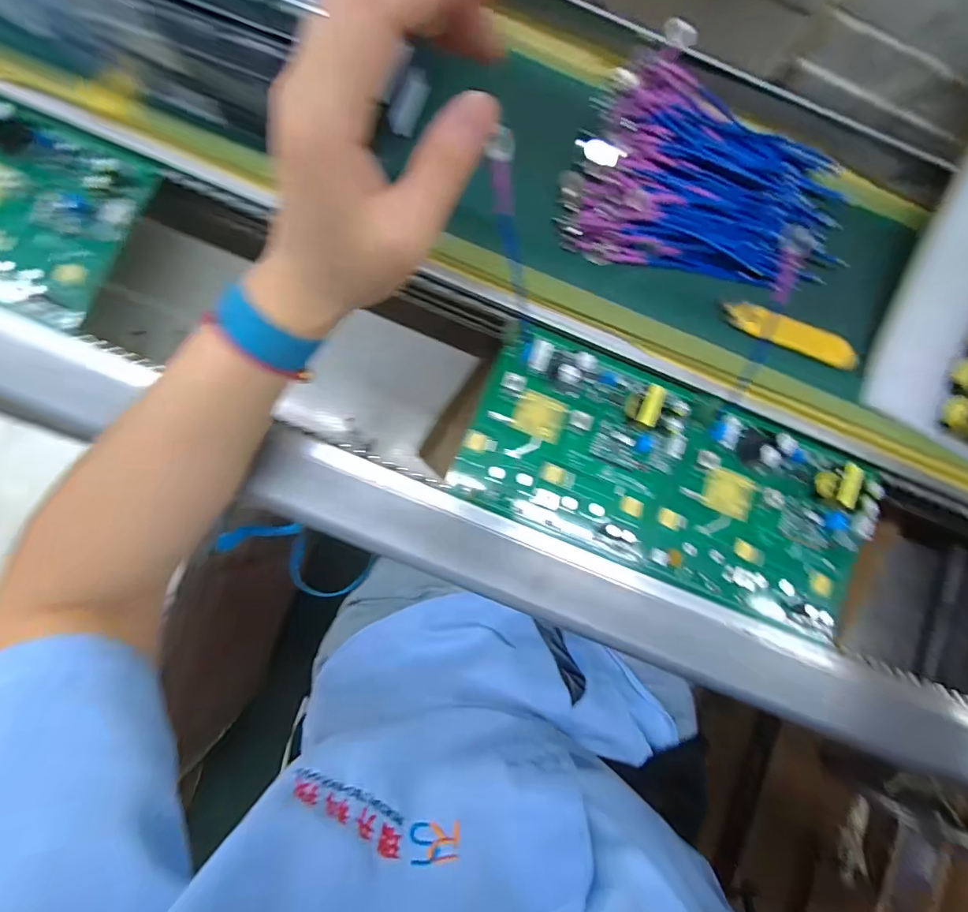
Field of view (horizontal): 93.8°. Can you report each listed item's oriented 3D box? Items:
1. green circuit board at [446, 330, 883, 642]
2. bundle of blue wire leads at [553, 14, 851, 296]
[{"bbox_3d":[0.119,0.012,0.283,0.257,0.025,0.113,23,82,-1],"label":"green circuit board"},{"bbox_3d":[0.152,-0.189,0.293,0.185,0.026,0.141,13,83,-2],"label":"bundle of blue wire leads"}]

